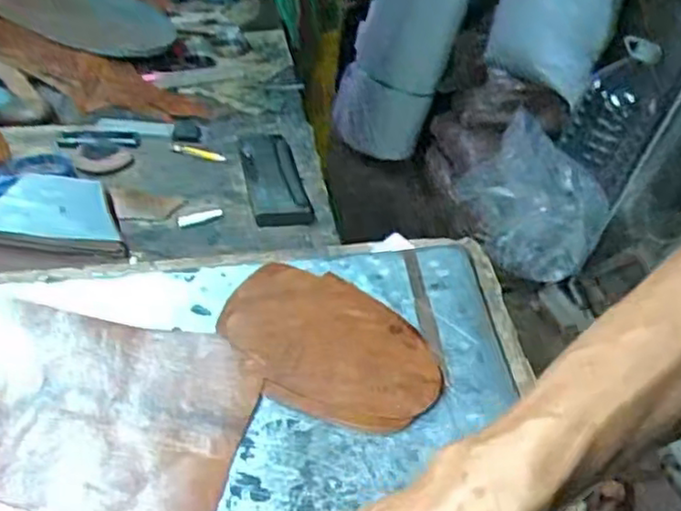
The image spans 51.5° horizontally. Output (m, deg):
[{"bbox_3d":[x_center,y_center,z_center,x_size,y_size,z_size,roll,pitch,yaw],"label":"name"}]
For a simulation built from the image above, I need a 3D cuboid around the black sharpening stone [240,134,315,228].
[{"bbox_3d":[-0.068,-0.080,0.708,0.055,0.014,0.163,-6,41,-13],"label":"black sharpening stone"}]

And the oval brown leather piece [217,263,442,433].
[{"bbox_3d":[-0.011,0.062,0.507,0.167,0.009,0.108,28,50,25],"label":"oval brown leather piece"}]

